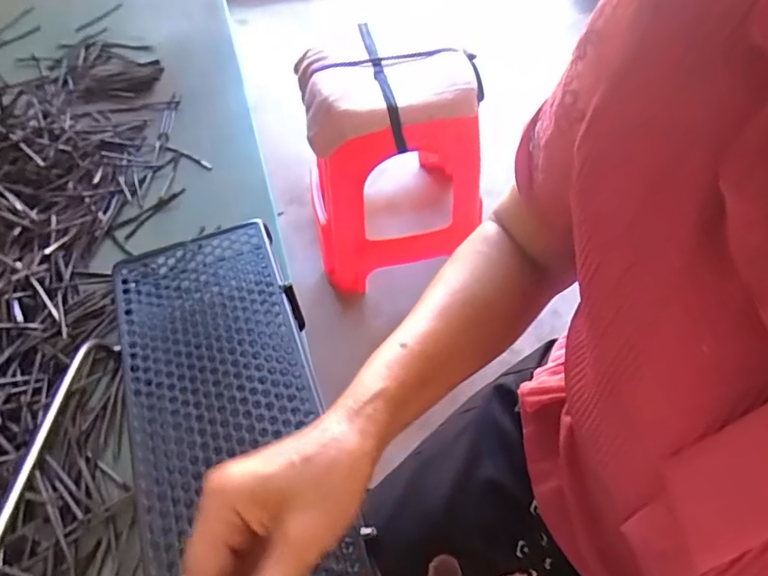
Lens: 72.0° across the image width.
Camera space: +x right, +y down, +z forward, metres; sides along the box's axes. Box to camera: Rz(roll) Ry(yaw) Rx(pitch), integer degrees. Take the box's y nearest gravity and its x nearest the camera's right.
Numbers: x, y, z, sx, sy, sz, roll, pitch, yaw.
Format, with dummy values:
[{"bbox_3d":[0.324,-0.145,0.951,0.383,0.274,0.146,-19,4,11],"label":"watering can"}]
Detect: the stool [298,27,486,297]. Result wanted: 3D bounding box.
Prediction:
[{"bbox_3d":[0.012,-0.270,1.164,0.341,0.444,0.302,-3,56,1],"label":"stool"}]

